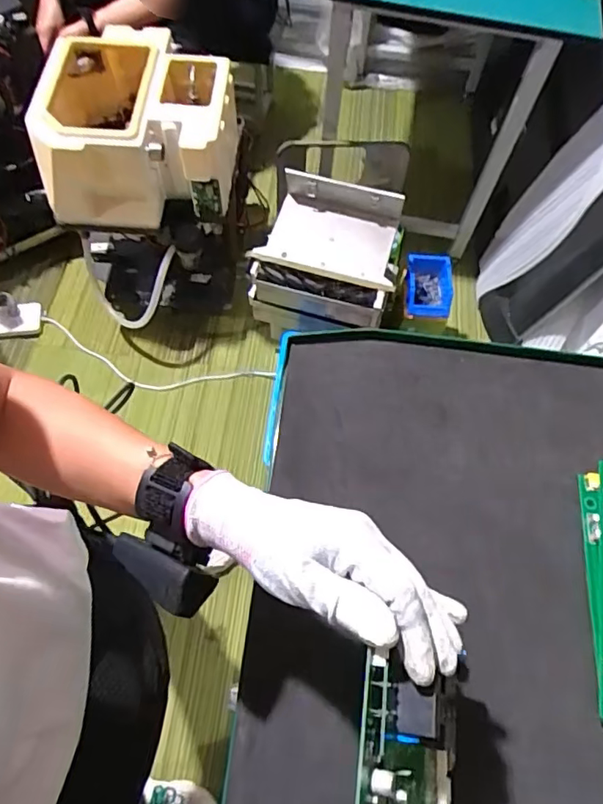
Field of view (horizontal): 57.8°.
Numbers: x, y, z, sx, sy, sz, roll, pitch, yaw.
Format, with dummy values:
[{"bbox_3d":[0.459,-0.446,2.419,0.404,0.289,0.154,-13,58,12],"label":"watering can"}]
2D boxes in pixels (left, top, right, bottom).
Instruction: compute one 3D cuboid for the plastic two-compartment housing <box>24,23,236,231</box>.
[{"bbox_3d":[-0.369,-0.637,1.246,0.416,0.267,0.382,-1,64,-4],"label":"plastic two-compartment housing"}]

